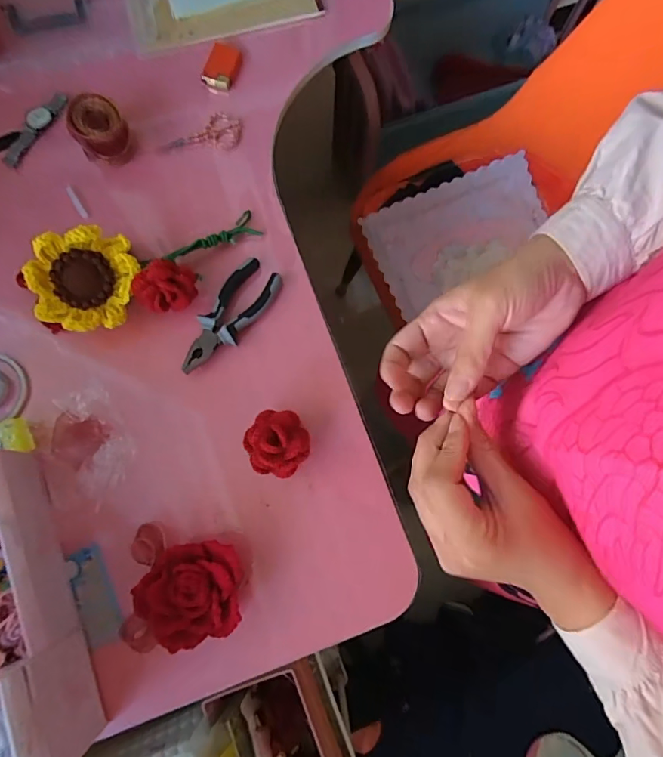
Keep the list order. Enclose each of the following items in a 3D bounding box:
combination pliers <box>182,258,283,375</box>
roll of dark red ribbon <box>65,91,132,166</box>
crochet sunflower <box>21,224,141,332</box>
[{"bbox_3d":[-0.120,-0.070,0.539,0.054,0.018,0.150,36,80,6],"label":"combination pliers"},{"bbox_3d":[-0.281,-0.304,0.573,0.066,0.054,0.071,-33,81,-7],"label":"roll of dark red ribbon"},{"bbox_3d":[-0.269,-0.109,0.504,0.103,0.030,0.107,5,94,-21],"label":"crochet sunflower"}]

